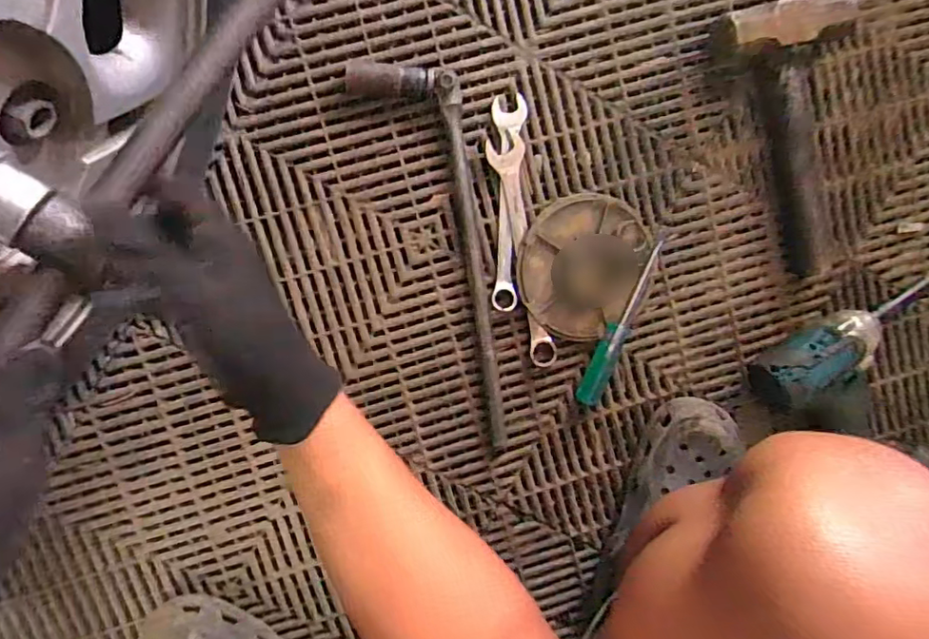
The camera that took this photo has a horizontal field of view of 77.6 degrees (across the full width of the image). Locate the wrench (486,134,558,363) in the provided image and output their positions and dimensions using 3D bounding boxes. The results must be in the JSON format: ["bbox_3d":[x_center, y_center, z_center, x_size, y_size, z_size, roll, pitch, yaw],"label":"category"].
[{"bbox_3d":[0.057,-0.063,0.565,0.035,0.014,0.226,-11,99,-3],"label":"wrench"}]

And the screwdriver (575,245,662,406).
[{"bbox_3d":[0.156,0.007,0.583,0.028,0.023,0.175,19,96,-7],"label":"screwdriver"}]

